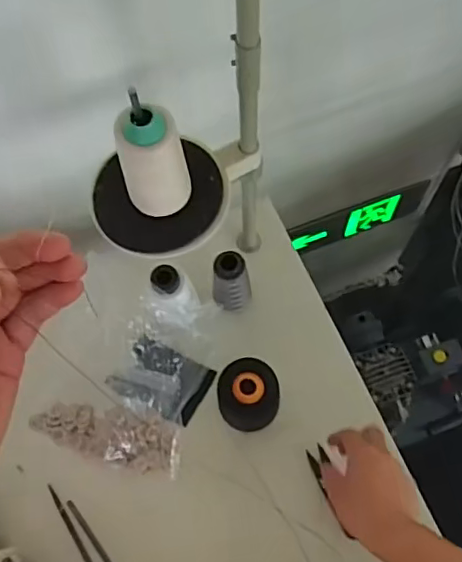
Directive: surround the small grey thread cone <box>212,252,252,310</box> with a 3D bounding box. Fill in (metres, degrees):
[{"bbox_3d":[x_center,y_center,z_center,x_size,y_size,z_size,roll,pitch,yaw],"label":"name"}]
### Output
[{"bbox_3d":[0.003,0.000,0.633,0.040,0.096,0.040,-1,68,3],"label":"small grey thread cone"}]

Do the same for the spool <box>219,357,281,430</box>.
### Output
[{"bbox_3d":[0.018,0.120,0.591,0.065,0.107,0.060,-1,68,3],"label":"spool"}]

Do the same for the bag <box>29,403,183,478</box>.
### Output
[{"bbox_3d":[-0.138,0.167,0.624,0.167,0.022,0.055,15,68,7],"label":"bag"}]

